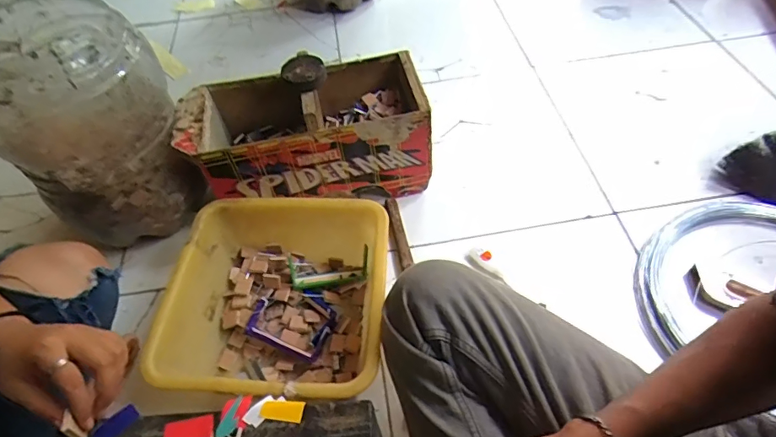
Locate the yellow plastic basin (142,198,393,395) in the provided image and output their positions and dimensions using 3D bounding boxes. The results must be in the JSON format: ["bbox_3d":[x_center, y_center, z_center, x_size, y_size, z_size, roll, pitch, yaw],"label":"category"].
[{"bbox_3d":[-0.138,0.115,0.639,0.272,0.124,0.267,0,53,5],"label":"yellow plastic basin"}]

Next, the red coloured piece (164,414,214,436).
[{"bbox_3d":[-0.173,0.182,0.411,0.043,0.004,0.021,-8,53,-1],"label":"red coloured piece"}]

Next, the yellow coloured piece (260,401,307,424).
[{"bbox_3d":[-0.093,0.168,0.417,0.038,0.004,0.017,5,54,9],"label":"yellow coloured piece"}]

